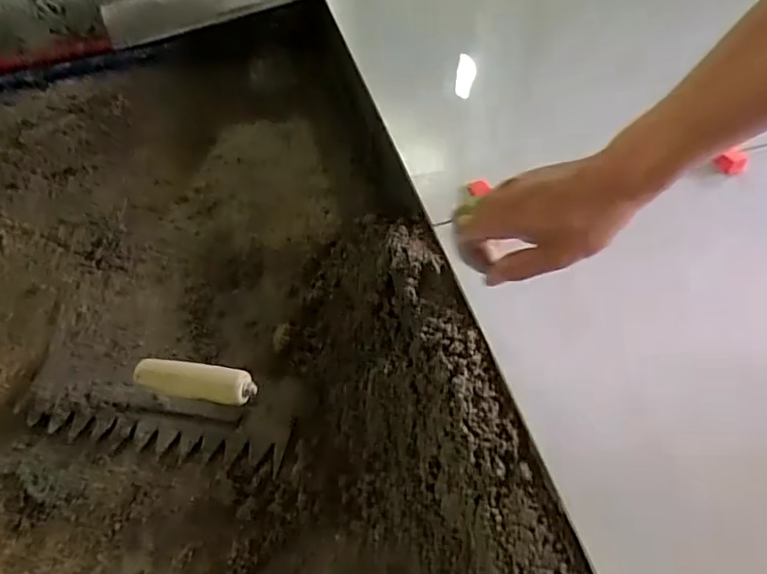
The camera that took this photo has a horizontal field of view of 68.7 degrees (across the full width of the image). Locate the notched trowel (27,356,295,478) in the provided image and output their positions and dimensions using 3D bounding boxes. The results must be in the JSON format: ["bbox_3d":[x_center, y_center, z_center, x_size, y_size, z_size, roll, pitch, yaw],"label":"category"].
[{"bbox_3d":[-0.224,0.098,0.534,0.283,0.072,0.105,5,53,6],"label":"notched trowel"}]

